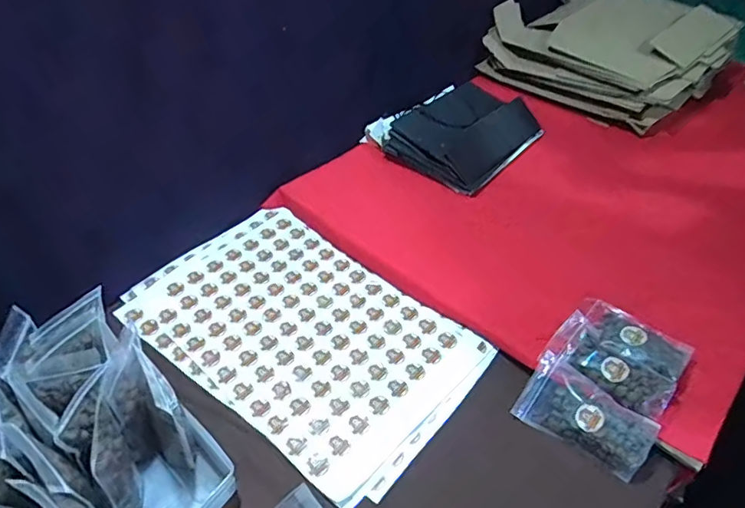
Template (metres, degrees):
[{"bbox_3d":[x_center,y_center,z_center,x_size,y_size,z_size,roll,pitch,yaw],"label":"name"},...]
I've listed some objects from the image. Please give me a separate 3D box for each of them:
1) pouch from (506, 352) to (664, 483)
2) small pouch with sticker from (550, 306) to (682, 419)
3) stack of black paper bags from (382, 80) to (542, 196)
[{"bbox_3d":[0.279,0.212,0.693,0.160,0.033,0.092,32,78,28],"label":"pouch"},{"bbox_3d":[0.331,0.148,0.731,0.163,0.031,0.081,36,54,29],"label":"small pouch with sticker"},{"bbox_3d":[0.195,-0.258,1.125,0.228,0.081,0.292,30,51,25],"label":"stack of black paper bags"}]

